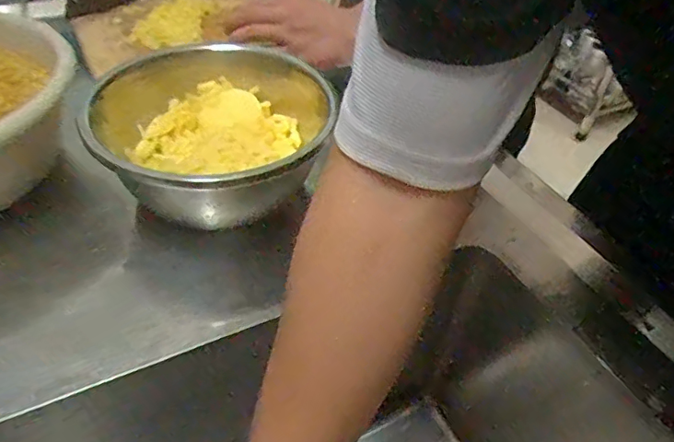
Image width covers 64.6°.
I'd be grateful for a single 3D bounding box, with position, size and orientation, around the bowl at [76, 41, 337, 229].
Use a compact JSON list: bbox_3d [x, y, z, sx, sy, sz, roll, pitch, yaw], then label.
[{"bbox_3d":[-0.102,-0.074,0.488,0.208,0.096,0.212,2,44,-2],"label":"bowl"}]

